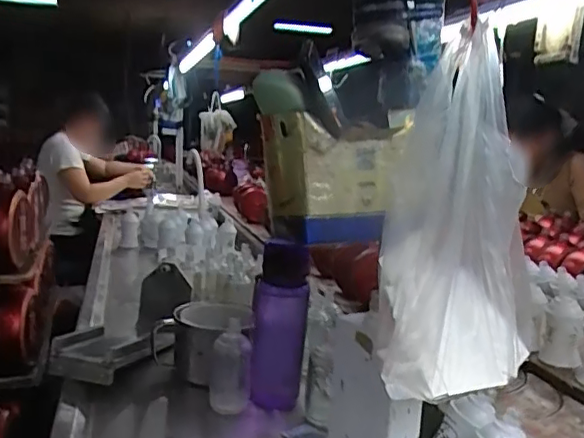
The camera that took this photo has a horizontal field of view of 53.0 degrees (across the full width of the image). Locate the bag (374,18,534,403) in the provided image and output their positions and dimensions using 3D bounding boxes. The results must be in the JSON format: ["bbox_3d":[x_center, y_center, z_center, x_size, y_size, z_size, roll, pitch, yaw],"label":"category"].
[{"bbox_3d":[0.145,0.003,0.515,0.129,0.293,0.123,5,9,16],"label":"bag"}]

